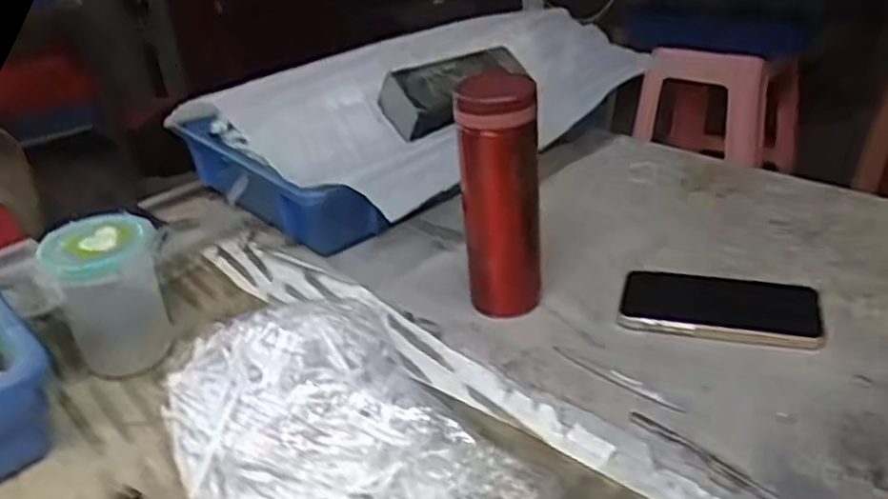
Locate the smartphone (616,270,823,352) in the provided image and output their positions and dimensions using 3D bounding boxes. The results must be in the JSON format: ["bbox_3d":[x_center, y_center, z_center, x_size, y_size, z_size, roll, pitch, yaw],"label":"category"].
[{"bbox_3d":[0.213,0.044,0.583,0.144,0.014,0.077,7,31,21],"label":"smartphone"}]

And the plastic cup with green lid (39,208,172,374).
[{"bbox_3d":[-0.249,0.038,0.568,0.077,0.111,0.070,-18,31,-22],"label":"plastic cup with green lid"}]

